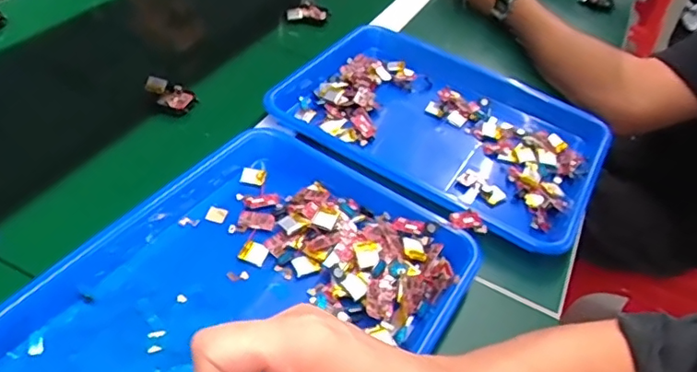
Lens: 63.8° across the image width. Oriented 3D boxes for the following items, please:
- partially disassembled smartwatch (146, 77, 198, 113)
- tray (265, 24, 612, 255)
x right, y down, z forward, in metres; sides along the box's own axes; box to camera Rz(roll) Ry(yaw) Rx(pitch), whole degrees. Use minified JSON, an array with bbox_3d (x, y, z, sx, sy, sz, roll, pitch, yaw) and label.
[{"bbox_3d":[-0.192,-0.100,0.600,0.053,0.023,0.033,26,45,14],"label":"partially disassembled smartwatch"},{"bbox_3d":[0.101,-0.071,0.632,0.354,0.042,0.258,27,46,15],"label":"tray"}]

